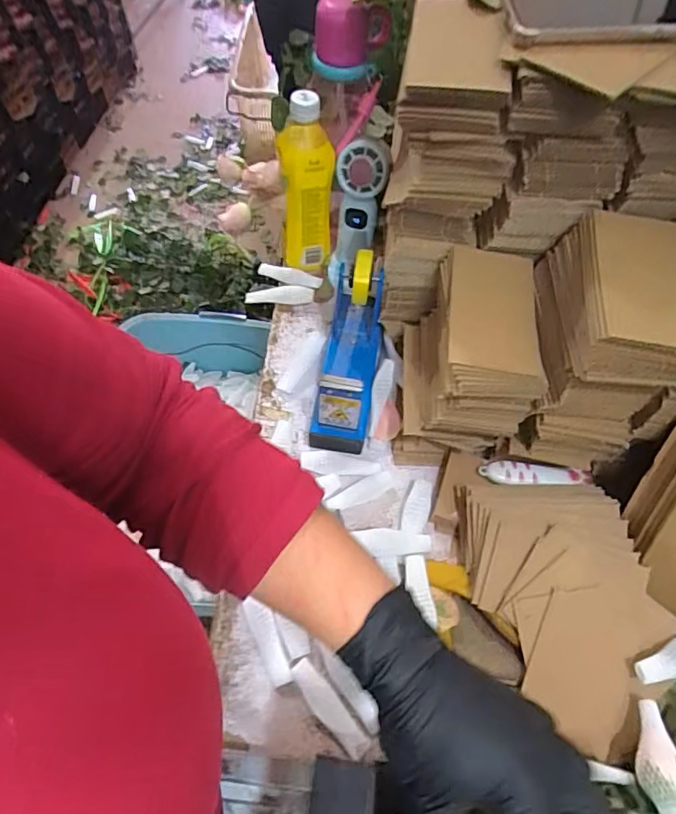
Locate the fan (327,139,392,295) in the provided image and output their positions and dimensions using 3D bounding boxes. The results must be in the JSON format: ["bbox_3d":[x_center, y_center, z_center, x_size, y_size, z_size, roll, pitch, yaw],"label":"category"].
[{"bbox_3d":[0.023,-0.231,0.661,0.063,0.216,0.032,11,59,4],"label":"fan"}]

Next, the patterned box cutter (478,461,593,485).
[{"bbox_3d":[0.205,0.070,0.539,0.111,0.008,0.025,2,59,-1],"label":"patterned box cutter"}]

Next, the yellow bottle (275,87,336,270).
[{"bbox_3d":[-0.041,-0.263,0.647,0.061,0.237,0.074,-12,60,-9],"label":"yellow bottle"}]

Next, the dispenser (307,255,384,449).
[{"bbox_3d":[0.014,-0.066,0.570,0.064,0.129,0.198,7,59,2],"label":"dispenser"}]

